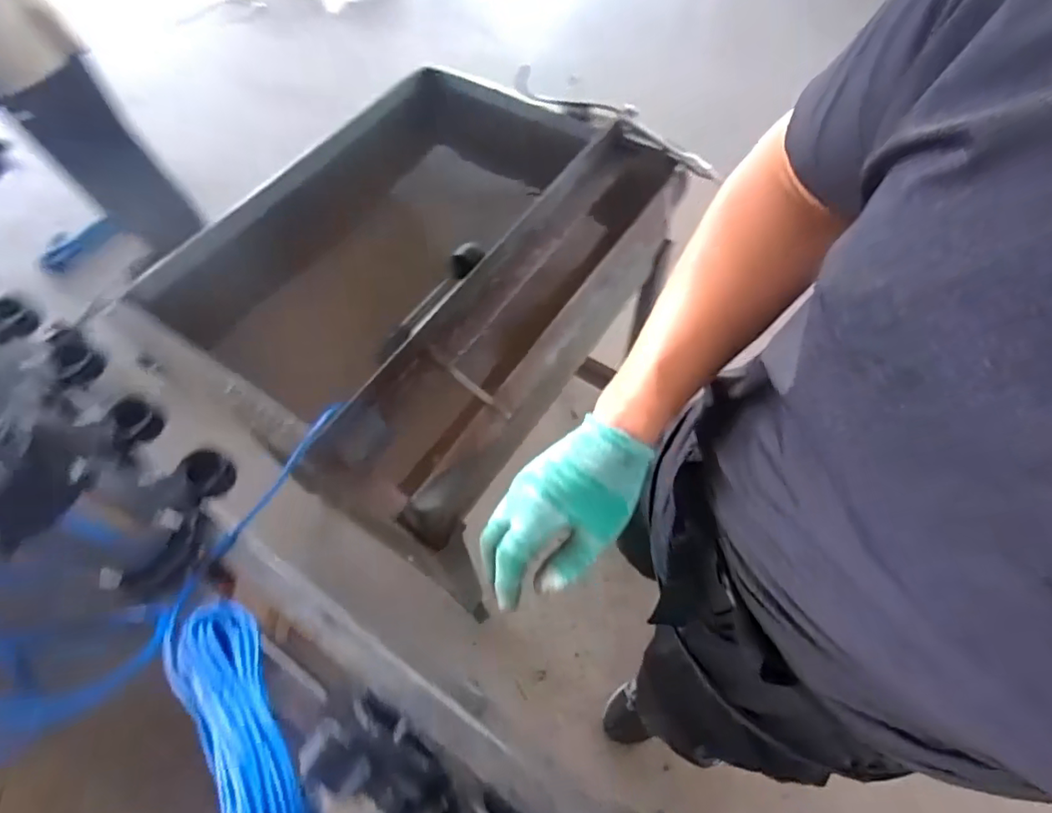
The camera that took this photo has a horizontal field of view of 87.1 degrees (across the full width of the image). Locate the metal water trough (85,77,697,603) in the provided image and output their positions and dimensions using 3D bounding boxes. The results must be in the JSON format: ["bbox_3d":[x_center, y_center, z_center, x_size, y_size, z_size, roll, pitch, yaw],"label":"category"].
[{"bbox_3d":[-0.174,-0.195,1.009,0.638,0.452,0.736,31,66,17],"label":"metal water trough"}]

